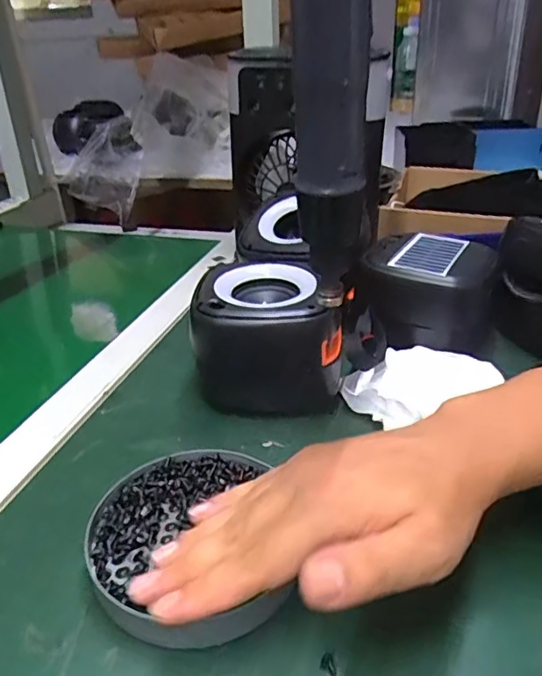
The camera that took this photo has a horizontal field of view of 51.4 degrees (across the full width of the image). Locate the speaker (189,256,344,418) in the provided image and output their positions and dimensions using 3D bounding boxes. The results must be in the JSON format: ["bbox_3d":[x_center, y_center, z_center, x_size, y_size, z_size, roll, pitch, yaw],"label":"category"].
[{"bbox_3d":[-0.005,0.001,0.433,0.105,0.089,0.086,-3,31,-2],"label":"speaker"}]

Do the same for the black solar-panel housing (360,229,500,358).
[{"bbox_3d":[0.134,-0.045,0.482,0.112,0.063,0.102,7,32,14],"label":"black solar-panel housing"}]

